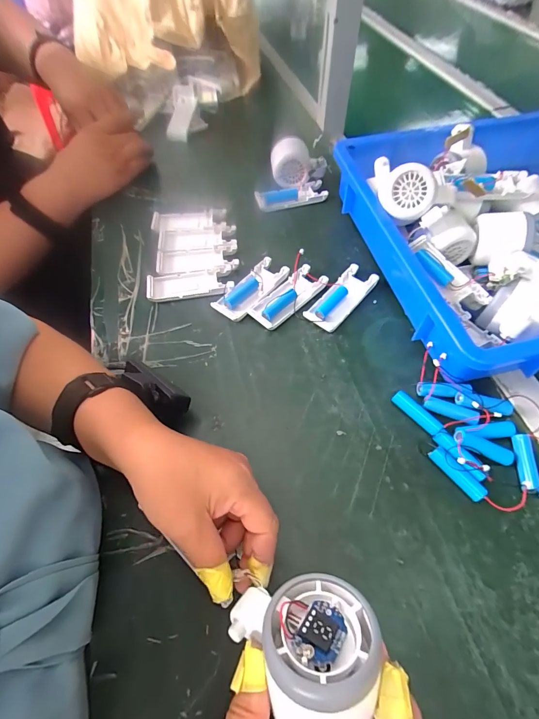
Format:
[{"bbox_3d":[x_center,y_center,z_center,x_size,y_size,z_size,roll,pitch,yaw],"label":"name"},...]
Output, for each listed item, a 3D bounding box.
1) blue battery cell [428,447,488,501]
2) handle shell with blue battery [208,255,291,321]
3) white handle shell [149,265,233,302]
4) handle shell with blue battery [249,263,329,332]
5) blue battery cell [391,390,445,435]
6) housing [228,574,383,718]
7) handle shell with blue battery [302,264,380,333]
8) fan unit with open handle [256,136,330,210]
[{"bbox_3d":[0.163,0.100,0.302,0.011,0.014,0.051,-35,63,-17],"label":"blue battery cell"},{"bbox_3d":[-0.021,-0.086,0.425,0.043,0.012,0.098,38,68,23],"label":"handle shell with blue battery"},{"bbox_3d":[-0.100,-0.095,0.434,0.104,0.009,0.038,-11,59,-4],"label":"white handle shell"},{"bbox_3d":[0.023,-0.076,0.418,0.099,0.015,0.040,-40,65,-20],"label":"handle shell with blue battery"},{"bbox_3d":[0.141,0.051,0.334,0.014,0.012,0.050,-36,64,-18],"label":"blue battery cell"},{"bbox_3d":[0.016,0.157,0.185,0.082,0.054,0.060,1,23,10],"label":"housing"},{"bbox_3d":[0.087,-0.075,0.418,0.040,0.015,0.100,37,67,22],"label":"handle shell with blue battery"},{"bbox_3d":[0.032,-0.276,0.516,0.104,0.062,0.071,-8,59,-2],"label":"fan unit with open handle"}]

